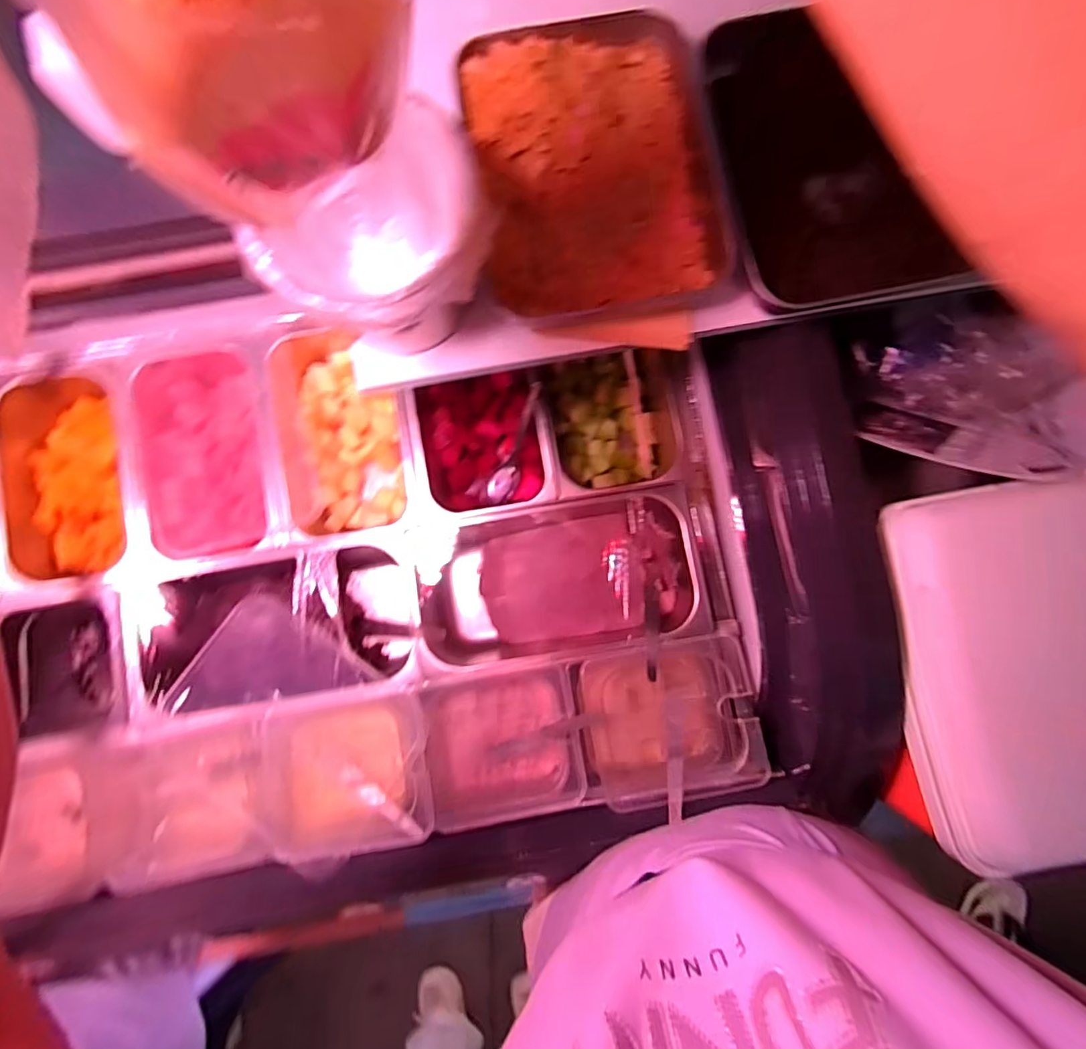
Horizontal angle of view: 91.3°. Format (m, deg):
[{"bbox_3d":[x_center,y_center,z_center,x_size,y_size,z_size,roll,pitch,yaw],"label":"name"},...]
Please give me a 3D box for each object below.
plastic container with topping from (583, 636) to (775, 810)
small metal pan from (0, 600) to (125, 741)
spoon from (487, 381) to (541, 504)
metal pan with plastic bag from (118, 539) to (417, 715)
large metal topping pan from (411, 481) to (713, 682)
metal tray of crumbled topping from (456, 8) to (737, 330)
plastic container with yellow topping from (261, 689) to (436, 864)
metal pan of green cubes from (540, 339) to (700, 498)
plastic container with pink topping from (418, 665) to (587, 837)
[{"bbox_3d":[0.140,0.221,0.601,0.190,0.092,0.169,-9,84,-2],"label":"plastic container with topping"},{"bbox_3d":[-0.534,0.166,0.625,0.140,0.088,0.143,-6,84,-1],"label":"small metal pan"},{"bbox_3d":[-0.034,-0.100,0.652,0.037,0.033,0.163,22,123,2],"label":"spoon"},{"bbox_3d":[-0.312,0.122,0.633,0.303,0.124,0.159,-10,84,-2],"label":"metal pan with plastic bag"},{"bbox_3d":[0.016,0.067,0.642,0.327,0.100,0.173,-10,84,-2],"label":"large metal topping pan"},{"bbox_3d":[0.043,-0.298,0.437,0.198,0.047,0.255,-7,84,-2],"label":"metal tray of crumbled topping"},{"bbox_3d":[-0.211,0.271,0.580,0.176,0.064,0.156,-9,84,-2],"label":"plastic container with yellow topping"},{"bbox_3d":[0.086,-0.121,0.662,0.168,0.094,0.173,-9,84,-2],"label":"metal pan of green cubes"},{"bbox_3d":[-0.048,0.247,0.608,0.170,0.076,0.156,-10,84,-2],"label":"plastic container with pink topping"}]

